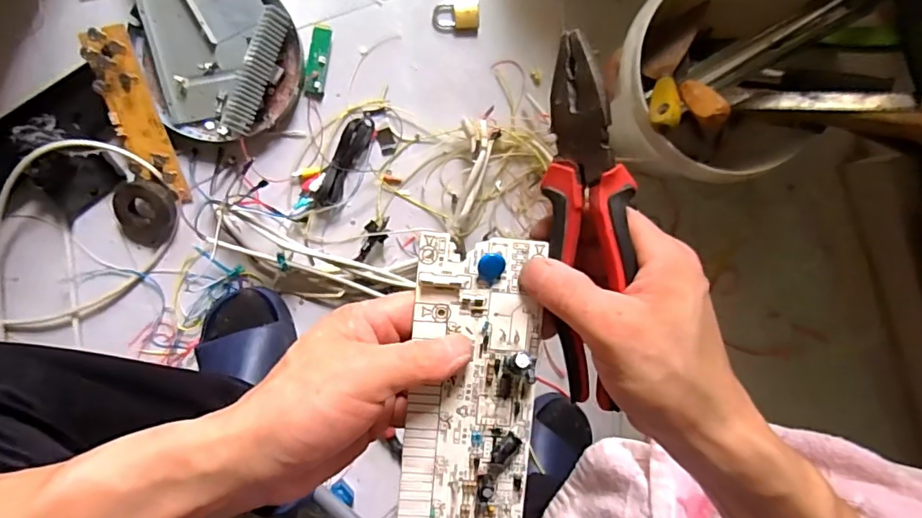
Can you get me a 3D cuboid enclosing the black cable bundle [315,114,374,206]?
[{"bbox_3d":[-0.147,-0.123,0.668,0.033,0.017,0.121,26,90,-8],"label":"black cable bundle"}]

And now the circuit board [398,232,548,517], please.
[{"bbox_3d":[0.005,0.083,0.289,0.068,0.012,0.188,4,94,-7],"label":"circuit board"}]

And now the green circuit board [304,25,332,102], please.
[{"bbox_3d":[-0.177,-0.243,0.661,0.024,0.007,0.086,7,93,-7],"label":"green circuit board"}]

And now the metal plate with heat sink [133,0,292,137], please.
[{"bbox_3d":[-0.294,-0.297,0.627,0.165,0.043,0.296,-9,95,-6],"label":"metal plate with heat sink"}]

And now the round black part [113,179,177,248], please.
[{"bbox_3d":[-0.382,-0.055,0.642,0.065,0.025,0.081,21,113,-3],"label":"round black part"}]

